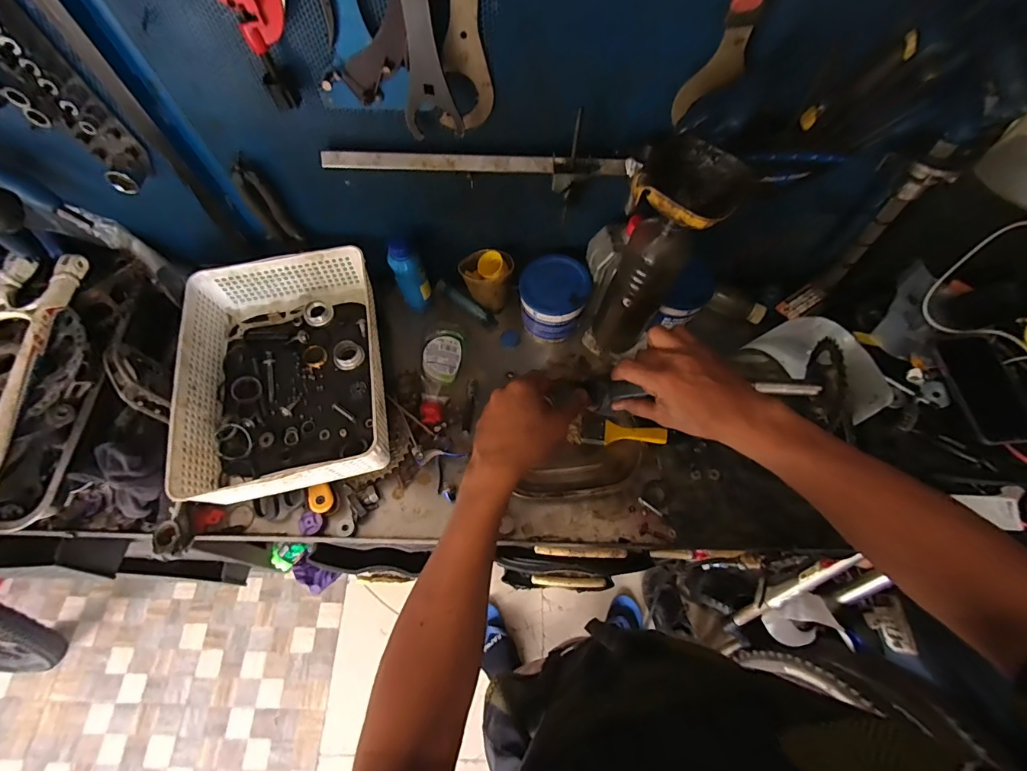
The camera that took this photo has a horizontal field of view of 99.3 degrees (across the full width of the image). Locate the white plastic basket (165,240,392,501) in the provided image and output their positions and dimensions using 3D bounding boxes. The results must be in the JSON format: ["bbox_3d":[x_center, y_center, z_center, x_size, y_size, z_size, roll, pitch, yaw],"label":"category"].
[{"bbox_3d":[-0.308,-0.022,0.603,0.239,0.083,0.327,-10,65,-4],"label":"white plastic basket"}]

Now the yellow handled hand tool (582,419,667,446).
[{"bbox_3d":[0.157,0.068,0.621,0.113,0.023,0.030,2,65,2],"label":"yellow handled hand tool"}]

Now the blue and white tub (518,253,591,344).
[{"bbox_3d":[0.062,-0.133,0.686,0.100,0.106,0.098,0,65,1],"label":"blue and white tub"}]

